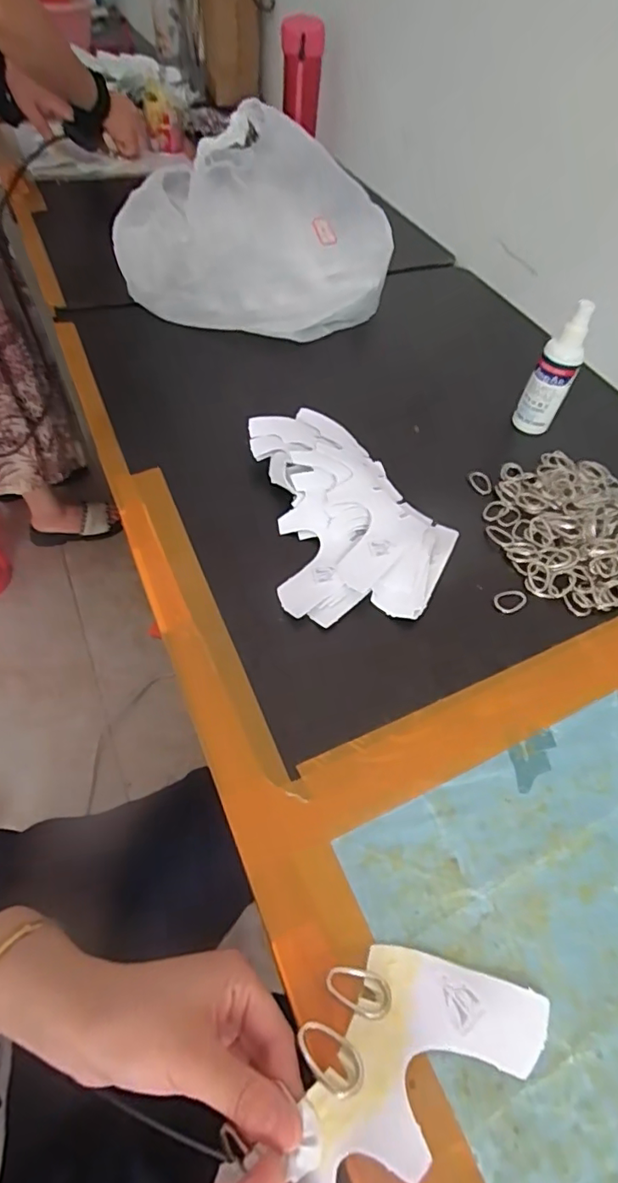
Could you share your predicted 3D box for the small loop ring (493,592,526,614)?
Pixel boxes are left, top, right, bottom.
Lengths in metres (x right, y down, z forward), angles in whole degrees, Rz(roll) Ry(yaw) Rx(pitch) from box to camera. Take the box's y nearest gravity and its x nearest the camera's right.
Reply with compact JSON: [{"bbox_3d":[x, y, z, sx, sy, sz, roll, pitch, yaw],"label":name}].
[{"bbox_3d":[0.169,0.009,0.457,0.029,0.004,0.019,-3,54,-7],"label":"small loop ring"}]

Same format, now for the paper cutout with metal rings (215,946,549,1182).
[{"bbox_3d":[0.041,0.228,0.265,0.162,0.023,0.081,-15,57,-27],"label":"paper cutout with metal rings"}]

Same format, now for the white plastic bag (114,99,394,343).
[{"bbox_3d":[-0.055,-0.420,0.636,0.310,0.158,0.176,7,53,-1],"label":"white plastic bag"}]

